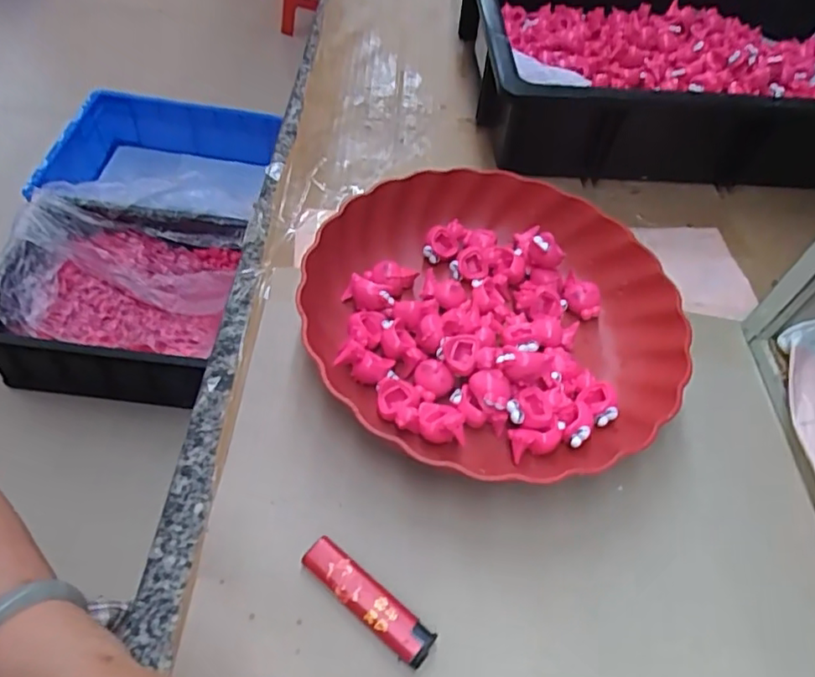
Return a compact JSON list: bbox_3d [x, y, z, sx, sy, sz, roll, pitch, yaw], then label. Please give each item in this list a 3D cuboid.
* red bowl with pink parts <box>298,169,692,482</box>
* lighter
[{"bbox_3d":[0.056,-0.023,0.410,0.236,0.061,0.226,2,55,-3],"label":"red bowl with pink parts"},{"bbox_3d":[-0.020,0.131,0.307,0.076,0.014,0.019,36,60,19],"label":"lighter"}]

